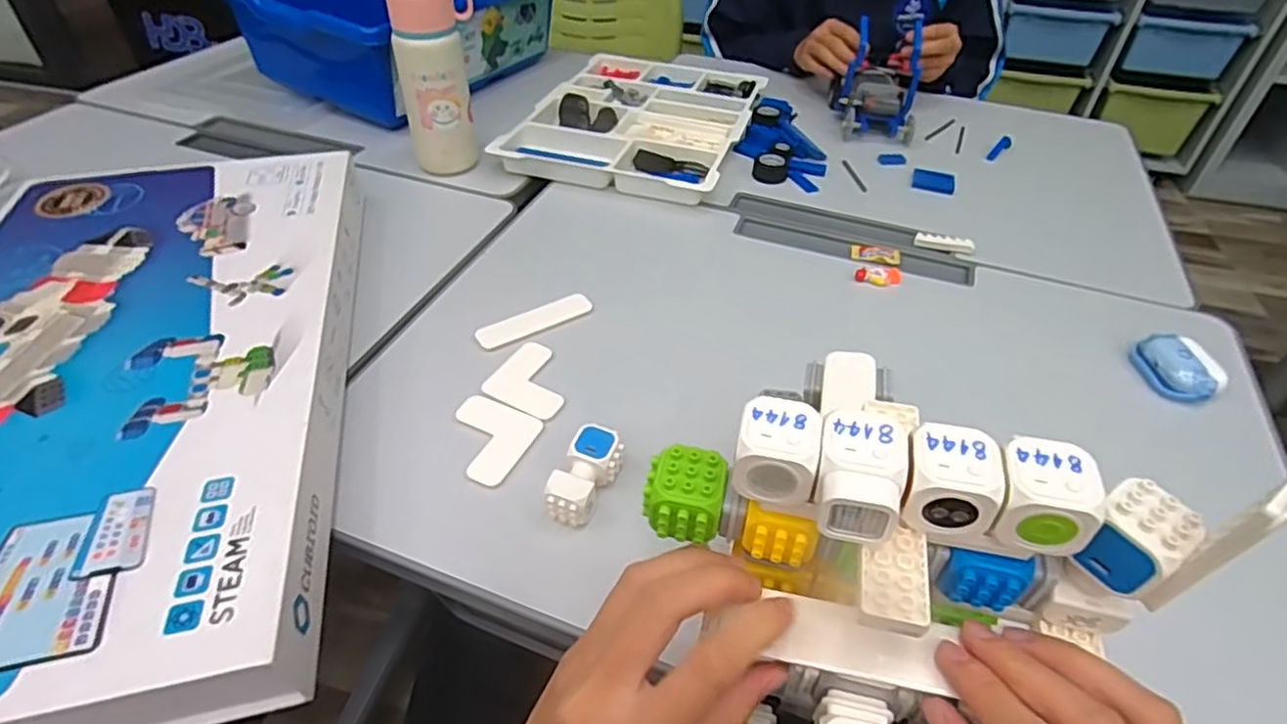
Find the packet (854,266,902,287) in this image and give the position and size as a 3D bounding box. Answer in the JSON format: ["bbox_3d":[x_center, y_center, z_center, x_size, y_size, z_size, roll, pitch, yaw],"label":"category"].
[{"bbox_3d":[0.230,-0.084,0.650,0.042,0.013,0.024,13,44,12],"label":"packet"}]

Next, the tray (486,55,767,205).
[{"bbox_3d":[0.005,-0.334,0.884,0.261,0.033,0.398,13,44,11],"label":"tray"}]

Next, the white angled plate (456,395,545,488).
[{"bbox_3d":[-0.117,0.057,0.492,0.067,0.005,0.066,20,46,18],"label":"white angled plate"}]

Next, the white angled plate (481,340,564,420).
[{"bbox_3d":[-0.088,0.013,0.542,0.068,0.004,0.069,21,46,19],"label":"white angled plate"}]

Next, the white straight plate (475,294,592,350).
[{"bbox_3d":[-0.095,-0.036,0.588,0.105,0.005,0.029,-23,49,-24],"label":"white straight plate"}]

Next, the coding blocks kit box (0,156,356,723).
[{"bbox_3d":[-0.384,0.000,0.490,0.302,0.045,0.563,-9,44,-11],"label":"coding blocks kit box"}]

